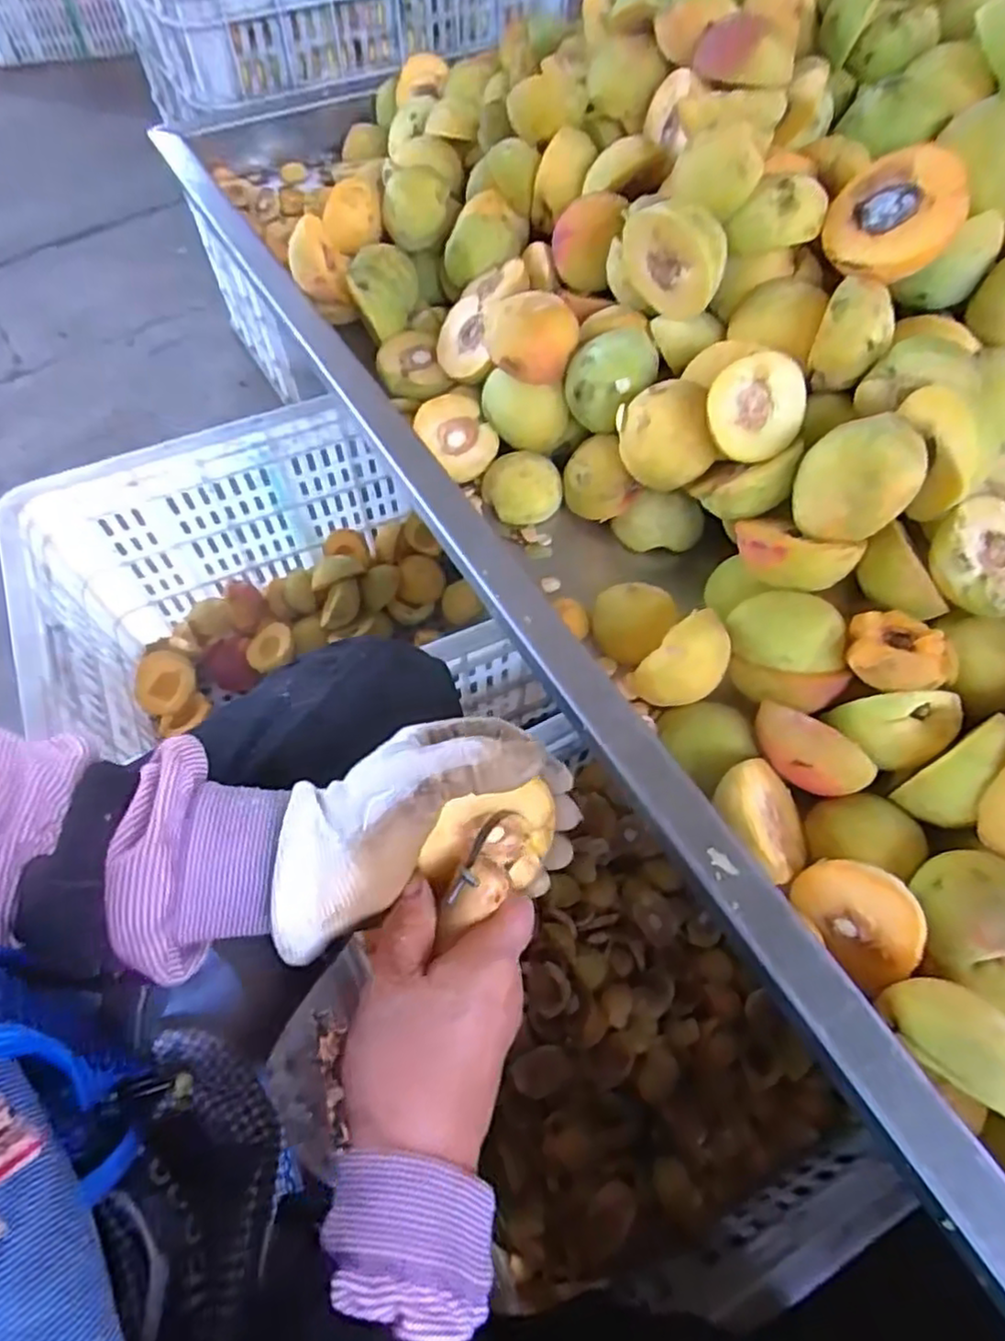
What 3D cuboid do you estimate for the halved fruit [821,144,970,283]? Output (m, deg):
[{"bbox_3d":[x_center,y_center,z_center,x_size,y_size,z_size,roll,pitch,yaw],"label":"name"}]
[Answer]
[{"bbox_3d":[0.221,-0.249,0.391,0.068,0.036,0.068,-27,67,27],"label":"halved fruit"}]

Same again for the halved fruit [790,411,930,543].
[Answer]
[{"bbox_3d":[0.183,-0.099,0.359,0.056,0.065,0.028,47,31,17],"label":"halved fruit"}]

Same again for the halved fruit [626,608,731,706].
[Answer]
[{"bbox_3d":[0.096,-0.002,0.365,0.037,0.057,0.019,37,25,-3],"label":"halved fruit"}]

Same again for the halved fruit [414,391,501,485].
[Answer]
[{"bbox_3d":[-0.033,-0.161,0.484,0.054,0.030,0.054,1,87,-16],"label":"halved fruit"}]

